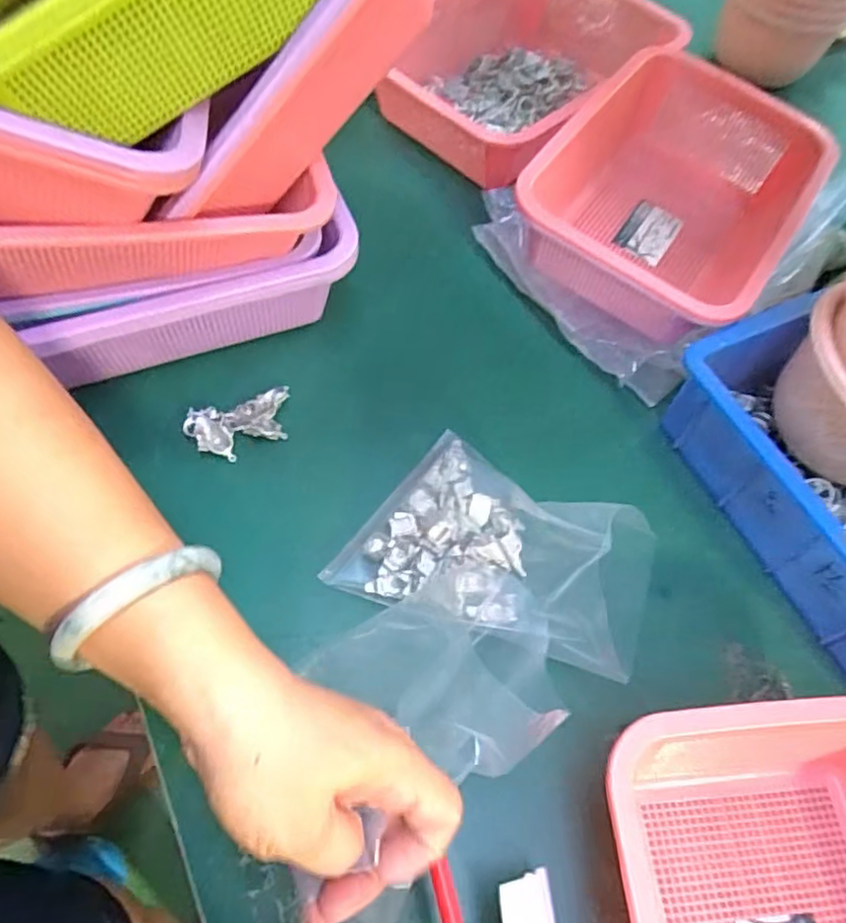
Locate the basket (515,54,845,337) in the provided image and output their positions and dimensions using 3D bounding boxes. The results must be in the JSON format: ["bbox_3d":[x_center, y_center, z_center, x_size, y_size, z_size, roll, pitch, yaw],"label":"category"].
[{"bbox_3d":[0.214,-0.220,0.562,0.201,0.114,0.282,32,63,15],"label":"basket"}]

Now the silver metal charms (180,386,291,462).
[{"bbox_3d":[-0.134,-0.026,0.474,0.076,0.016,0.043,-20,63,-13],"label":"silver metal charms"}]

